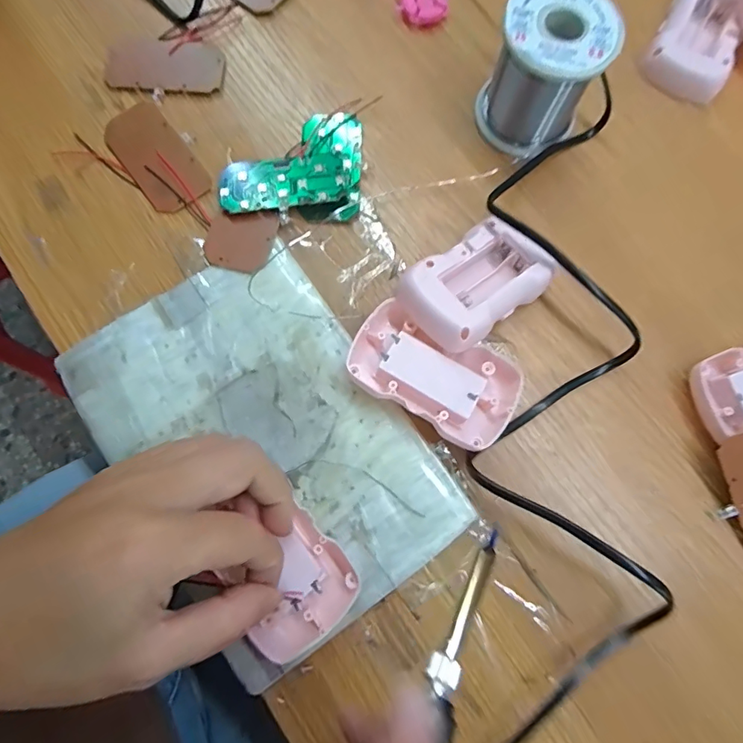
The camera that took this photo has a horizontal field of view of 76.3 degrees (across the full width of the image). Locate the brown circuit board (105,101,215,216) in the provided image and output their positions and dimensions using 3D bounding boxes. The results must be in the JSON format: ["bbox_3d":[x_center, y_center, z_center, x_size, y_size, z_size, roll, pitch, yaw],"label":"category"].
[{"bbox_3d":[-0.133,-0.132,0.291,0.038,0.006,0.076,-36,81,-8],"label":"brown circuit board"}]

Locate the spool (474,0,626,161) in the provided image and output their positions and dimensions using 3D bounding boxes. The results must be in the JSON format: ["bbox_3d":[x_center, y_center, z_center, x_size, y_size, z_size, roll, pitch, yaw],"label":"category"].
[{"bbox_3d":[0.098,-0.171,0.276,0.062,0.064,0.064,26,78,5],"label":"spool"}]

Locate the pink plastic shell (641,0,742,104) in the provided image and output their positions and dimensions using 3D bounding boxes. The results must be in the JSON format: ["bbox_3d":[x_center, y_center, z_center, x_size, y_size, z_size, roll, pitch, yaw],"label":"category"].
[{"bbox_3d":[0.215,-0.217,0.310,0.053,0.016,0.082,30,79,5],"label":"pink plastic shell"}]

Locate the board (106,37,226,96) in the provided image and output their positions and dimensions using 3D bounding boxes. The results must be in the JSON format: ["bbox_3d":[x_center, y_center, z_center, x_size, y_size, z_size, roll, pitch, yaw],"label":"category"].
[{"bbox_3d":[-0.134,-0.199,0.309,0.075,0.007,0.041,1,77,-1],"label":"board"}]

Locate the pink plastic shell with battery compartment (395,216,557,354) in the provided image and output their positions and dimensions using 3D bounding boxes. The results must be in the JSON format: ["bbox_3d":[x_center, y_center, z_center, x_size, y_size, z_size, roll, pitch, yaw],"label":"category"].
[{"bbox_3d":[0.057,-0.048,0.260,0.081,0.031,0.050,-37,81,-8],"label":"pink plastic shell with battery compartment"}]

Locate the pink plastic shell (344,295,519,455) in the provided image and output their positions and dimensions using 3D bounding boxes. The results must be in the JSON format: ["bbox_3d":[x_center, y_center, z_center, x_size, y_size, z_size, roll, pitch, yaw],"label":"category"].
[{"bbox_3d":[0.034,0.001,0.253,0.089,0.020,0.053,31,79,6],"label":"pink plastic shell"}]

